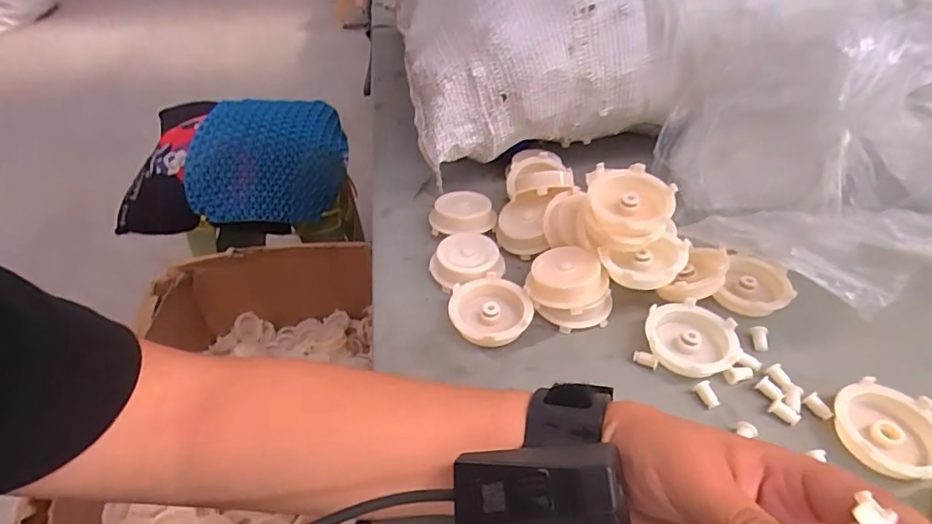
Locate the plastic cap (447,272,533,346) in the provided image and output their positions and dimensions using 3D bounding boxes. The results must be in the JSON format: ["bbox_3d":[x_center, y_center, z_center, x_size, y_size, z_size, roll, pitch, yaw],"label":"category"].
[{"bbox_3d":[0.018,0.036,0.365,0.059,0.017,0.061,0,43,0],"label":"plastic cap"}]

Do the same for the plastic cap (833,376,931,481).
[{"bbox_3d":[0.248,0.097,0.293,0.057,0.015,0.051,24,48,23],"label":"plastic cap"}]

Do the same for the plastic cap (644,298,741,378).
[{"bbox_3d":[0.153,0.052,0.345,0.058,0.015,0.057,0,43,0],"label":"plastic cap"}]

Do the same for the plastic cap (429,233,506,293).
[{"bbox_3d":[0.000,-0.001,0.398,0.056,0.022,0.053,0,43,0],"label":"plastic cap"}]

